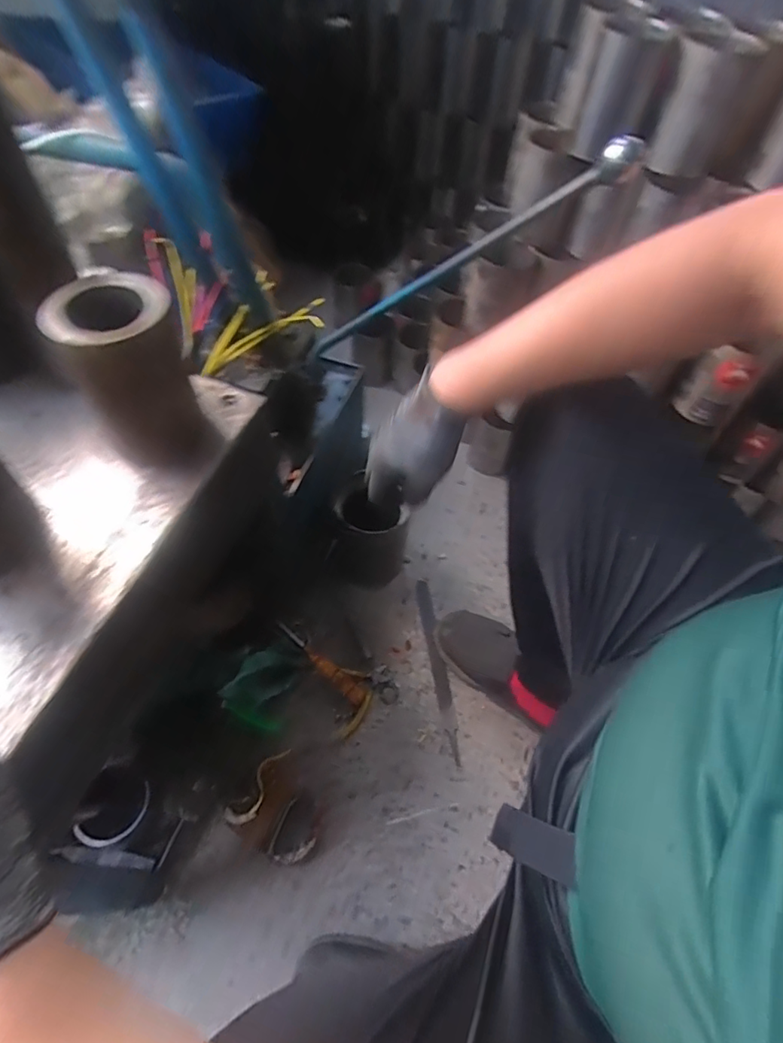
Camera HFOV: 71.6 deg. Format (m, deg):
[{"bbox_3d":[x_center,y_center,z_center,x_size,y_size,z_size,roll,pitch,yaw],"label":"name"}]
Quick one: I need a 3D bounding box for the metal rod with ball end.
[{"bbox_3d":[0.035,-0.236,0.530,0.023,0.415,0.024,52,56,-23],"label":"metal rod with ball end"}]

